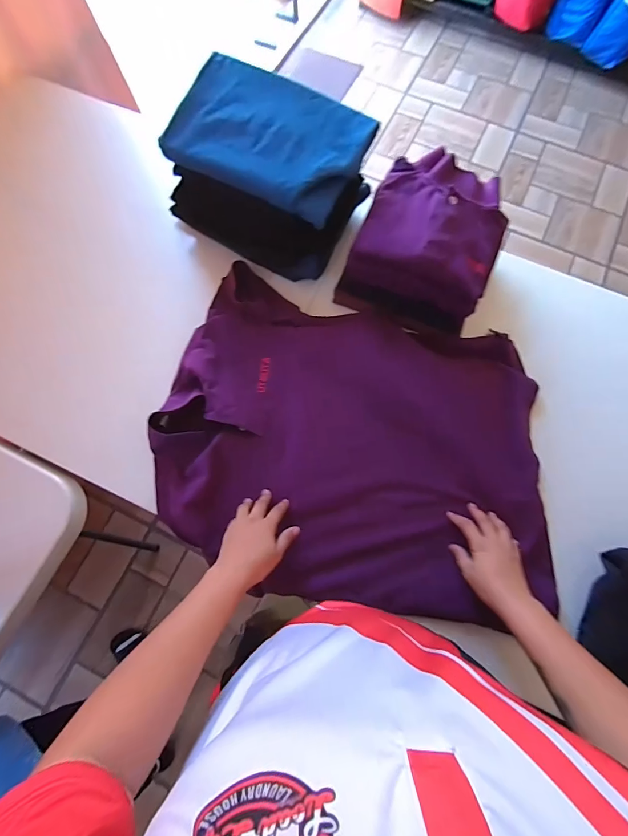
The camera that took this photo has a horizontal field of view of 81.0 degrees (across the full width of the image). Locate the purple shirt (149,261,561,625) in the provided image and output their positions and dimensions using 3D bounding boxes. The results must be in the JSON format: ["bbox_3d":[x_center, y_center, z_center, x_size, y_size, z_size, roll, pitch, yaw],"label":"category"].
[{"bbox_3d":[0.071,0.044,0.630,0.636,0.071,0.485,16,74,4],"label":"purple shirt"}]

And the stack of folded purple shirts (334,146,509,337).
[{"bbox_3d":[0.192,-0.297,0.645,0.228,0.148,0.238,22,74,5],"label":"stack of folded purple shirts"}]

